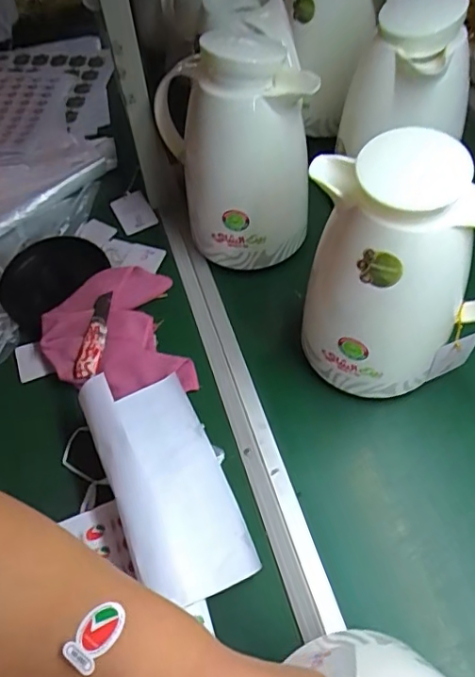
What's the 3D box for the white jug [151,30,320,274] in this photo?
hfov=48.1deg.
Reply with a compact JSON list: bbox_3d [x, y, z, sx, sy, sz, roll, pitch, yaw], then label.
[{"bbox_3d":[0.000,-0.228,0.650,0.156,0.225,0.169,-15,56,-7],"label":"white jug"}]

